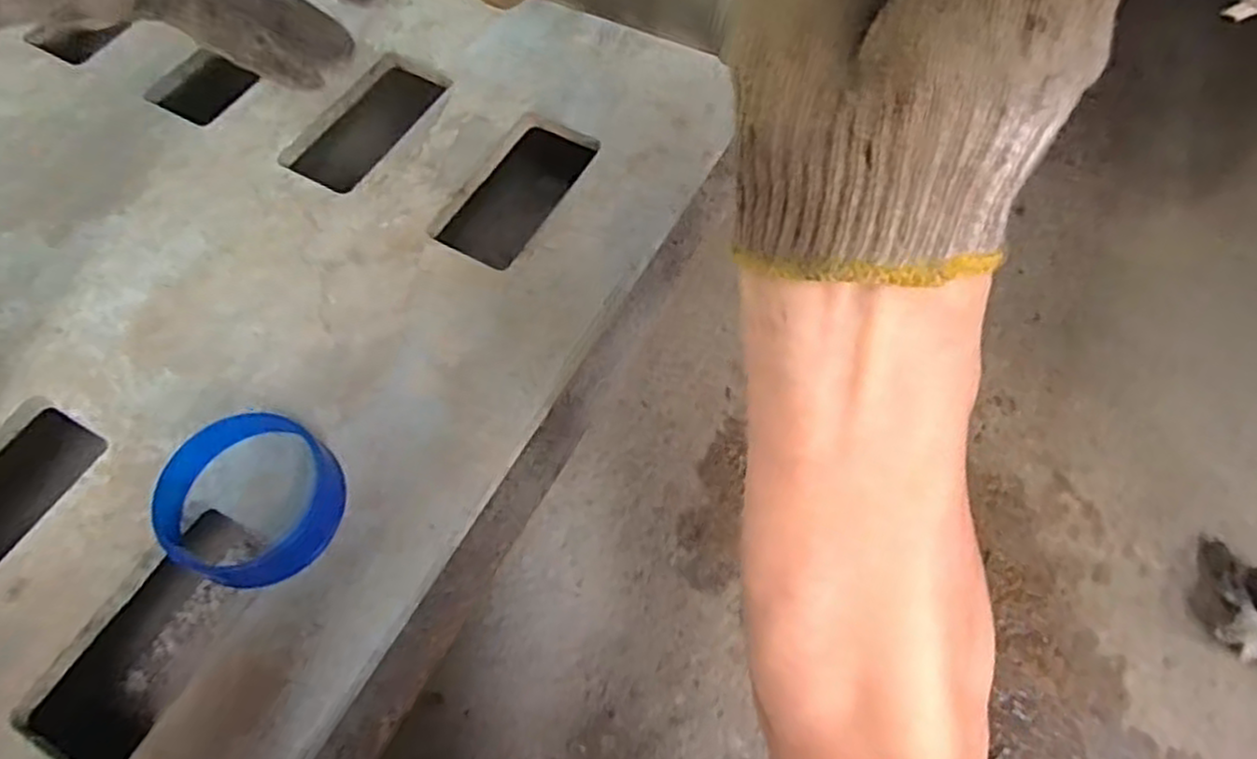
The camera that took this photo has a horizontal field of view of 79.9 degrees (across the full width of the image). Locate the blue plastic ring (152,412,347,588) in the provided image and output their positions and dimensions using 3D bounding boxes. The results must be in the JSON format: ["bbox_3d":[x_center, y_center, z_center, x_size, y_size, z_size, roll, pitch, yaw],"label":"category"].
[{"bbox_3d":[-0.169,0.055,0.340,0.074,0.026,0.073,-1,68,1],"label":"blue plastic ring"}]

